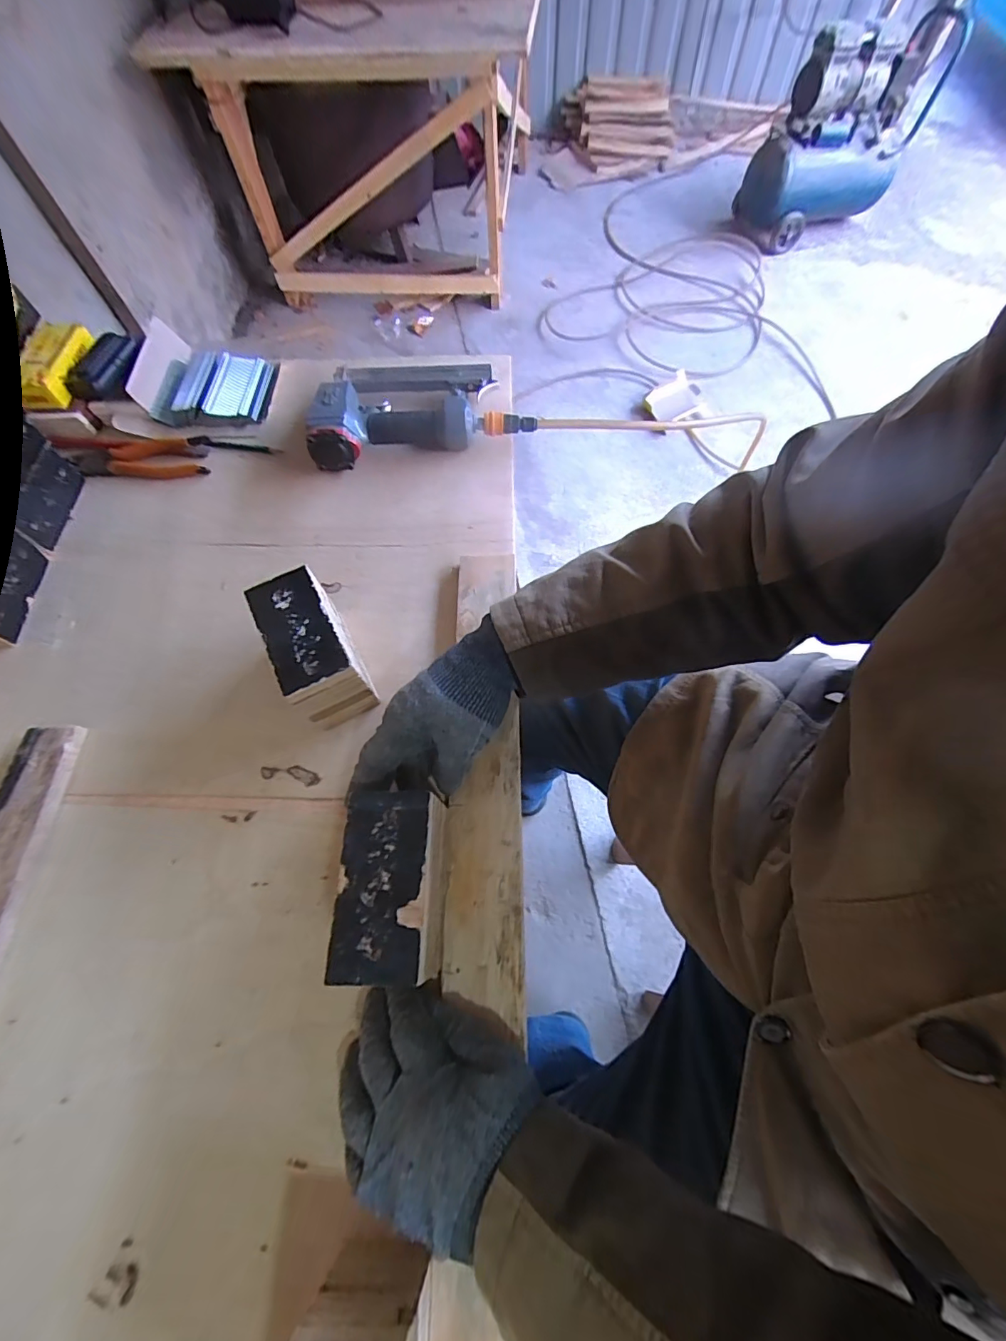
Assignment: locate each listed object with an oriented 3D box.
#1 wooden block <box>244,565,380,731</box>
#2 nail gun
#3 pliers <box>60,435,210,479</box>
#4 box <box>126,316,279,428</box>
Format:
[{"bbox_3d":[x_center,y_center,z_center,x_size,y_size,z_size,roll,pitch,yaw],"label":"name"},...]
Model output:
[{"bbox_3d":[-0.171,-0.019,0.447,0.065,0.088,0.121,-27,67,-9],"label":"wooden block"},{"bbox_3d":[-0.121,-0.333,0.603,0.225,0.059,0.154,-7,65,0],"label":"nail gun"},{"bbox_3d":[-0.458,-0.264,0.602,0.174,0.023,0.053,-1,65,3],"label":"pliers"},{"bbox_3d":[-0.396,-0.389,0.632,0.159,0.060,0.156,3,65,5],"label":"box"}]

